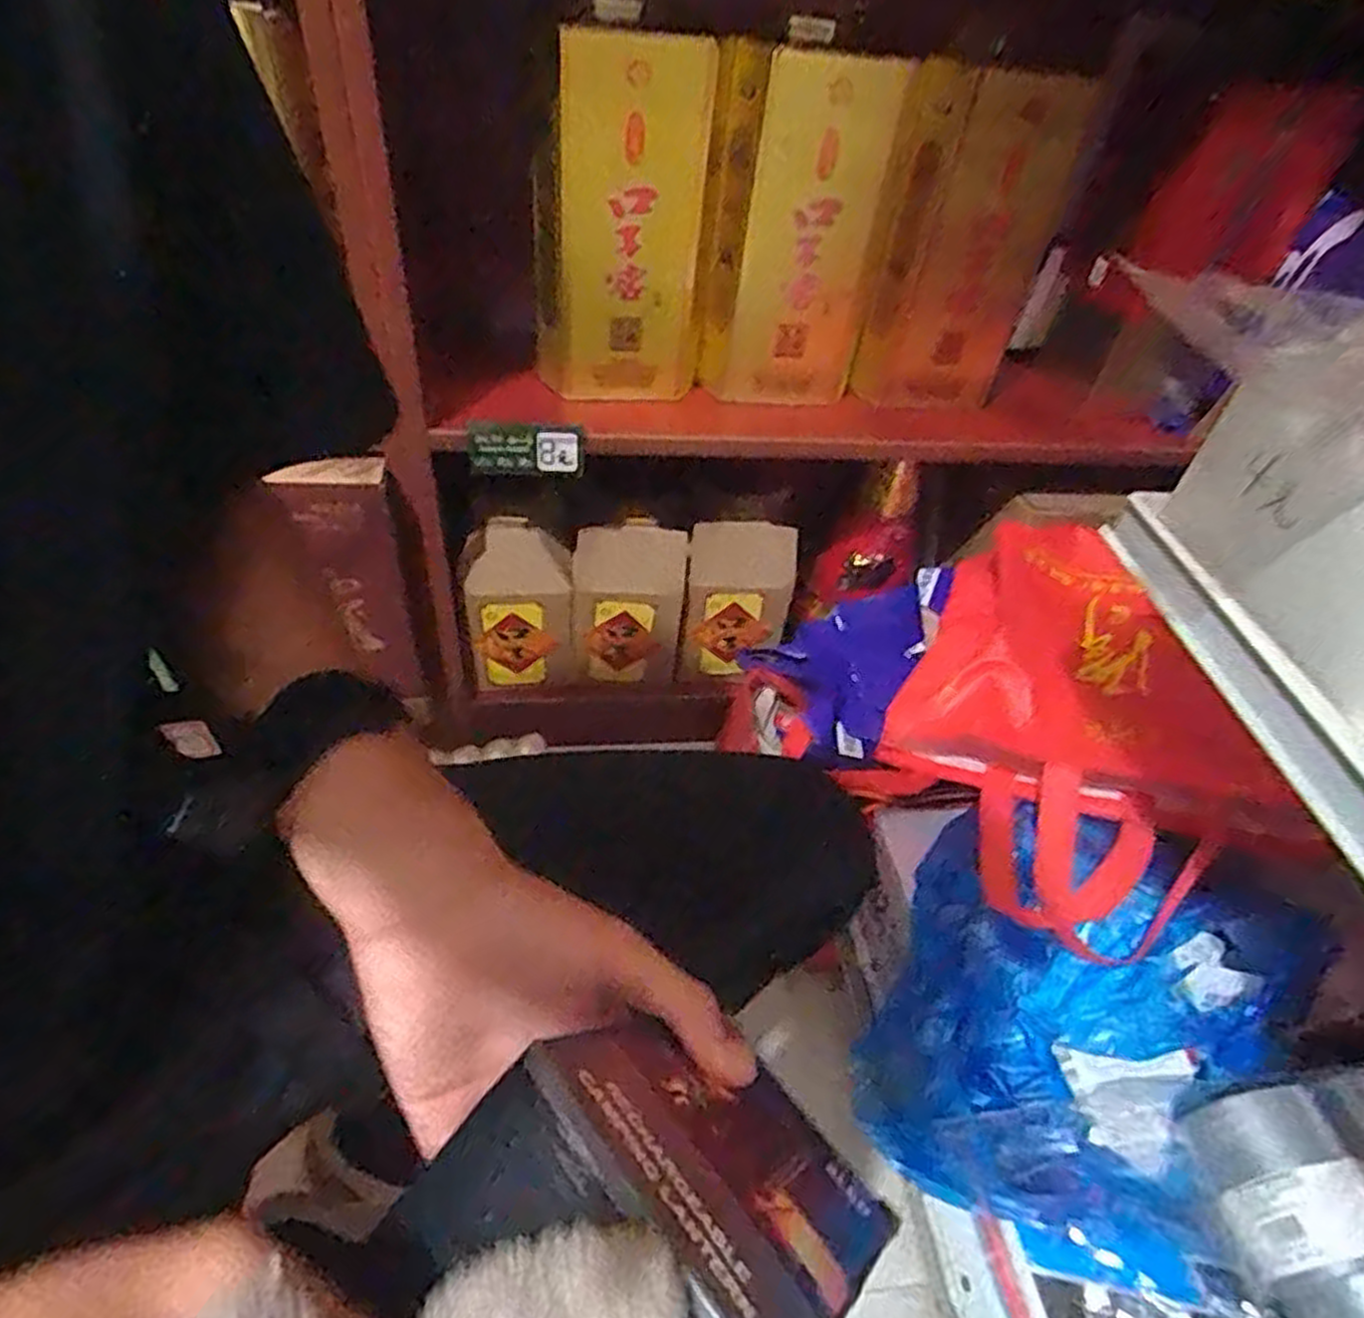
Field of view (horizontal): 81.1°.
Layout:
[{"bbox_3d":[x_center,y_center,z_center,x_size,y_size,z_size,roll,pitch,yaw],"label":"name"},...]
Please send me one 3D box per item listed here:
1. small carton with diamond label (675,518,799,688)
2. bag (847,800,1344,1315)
[{"bbox_3d":[0.060,-0.059,0.906,0.116,0.188,0.058,2,47,-5],"label":"small carton with diamond label"},{"bbox_3d":[0.261,0.226,0.528,0.231,0.158,0.259,31,51,21],"label":"bag"}]

